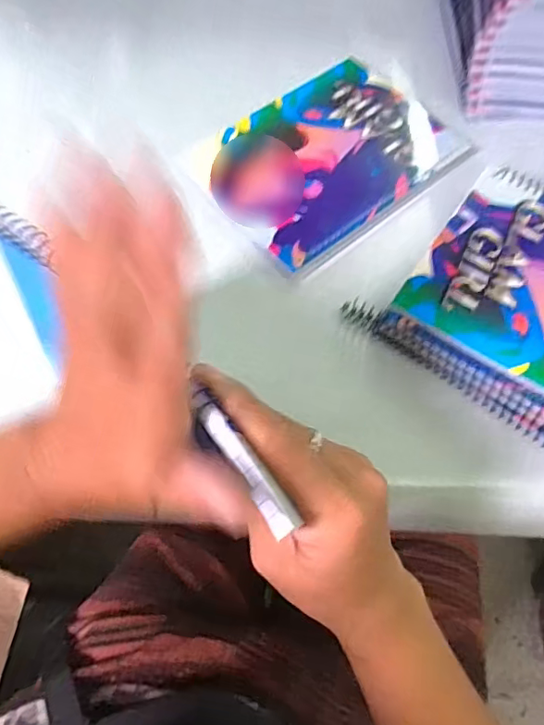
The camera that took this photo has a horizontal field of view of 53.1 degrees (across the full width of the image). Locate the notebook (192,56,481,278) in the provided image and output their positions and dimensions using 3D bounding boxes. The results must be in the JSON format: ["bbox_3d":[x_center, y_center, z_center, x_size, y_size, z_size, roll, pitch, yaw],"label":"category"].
[{"bbox_3d":[0.045,-0.168,0.450,0.204,0.011,0.147,-36,71,-15],"label":"notebook"}]

